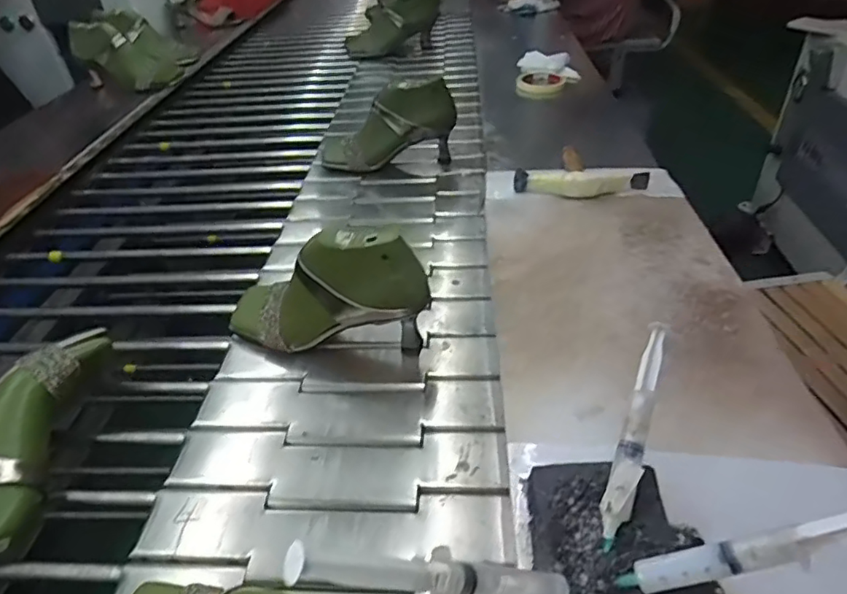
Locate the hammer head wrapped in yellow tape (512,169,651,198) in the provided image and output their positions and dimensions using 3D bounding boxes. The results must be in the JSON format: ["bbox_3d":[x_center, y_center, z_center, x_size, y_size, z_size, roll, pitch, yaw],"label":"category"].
[{"bbox_3d":[0.202,-0.148,0.726,0.167,0.029,0.028,2,39,9],"label":"hammer head wrapped in yellow tape"}]

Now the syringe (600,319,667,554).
[{"bbox_3d":[0.137,0.083,0.363,0.018,0.012,0.148,13,65,23],"label":"syringe"}]

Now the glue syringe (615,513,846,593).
[{"bbox_3d":[0.171,0.128,0.286,0.148,0.013,0.015,-27,32,22],"label":"glue syringe"}]

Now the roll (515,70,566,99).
[{"bbox_3d":[0.233,-0.426,1.126,0.097,0.020,0.094,-7,48,8],"label":"roll"}]

